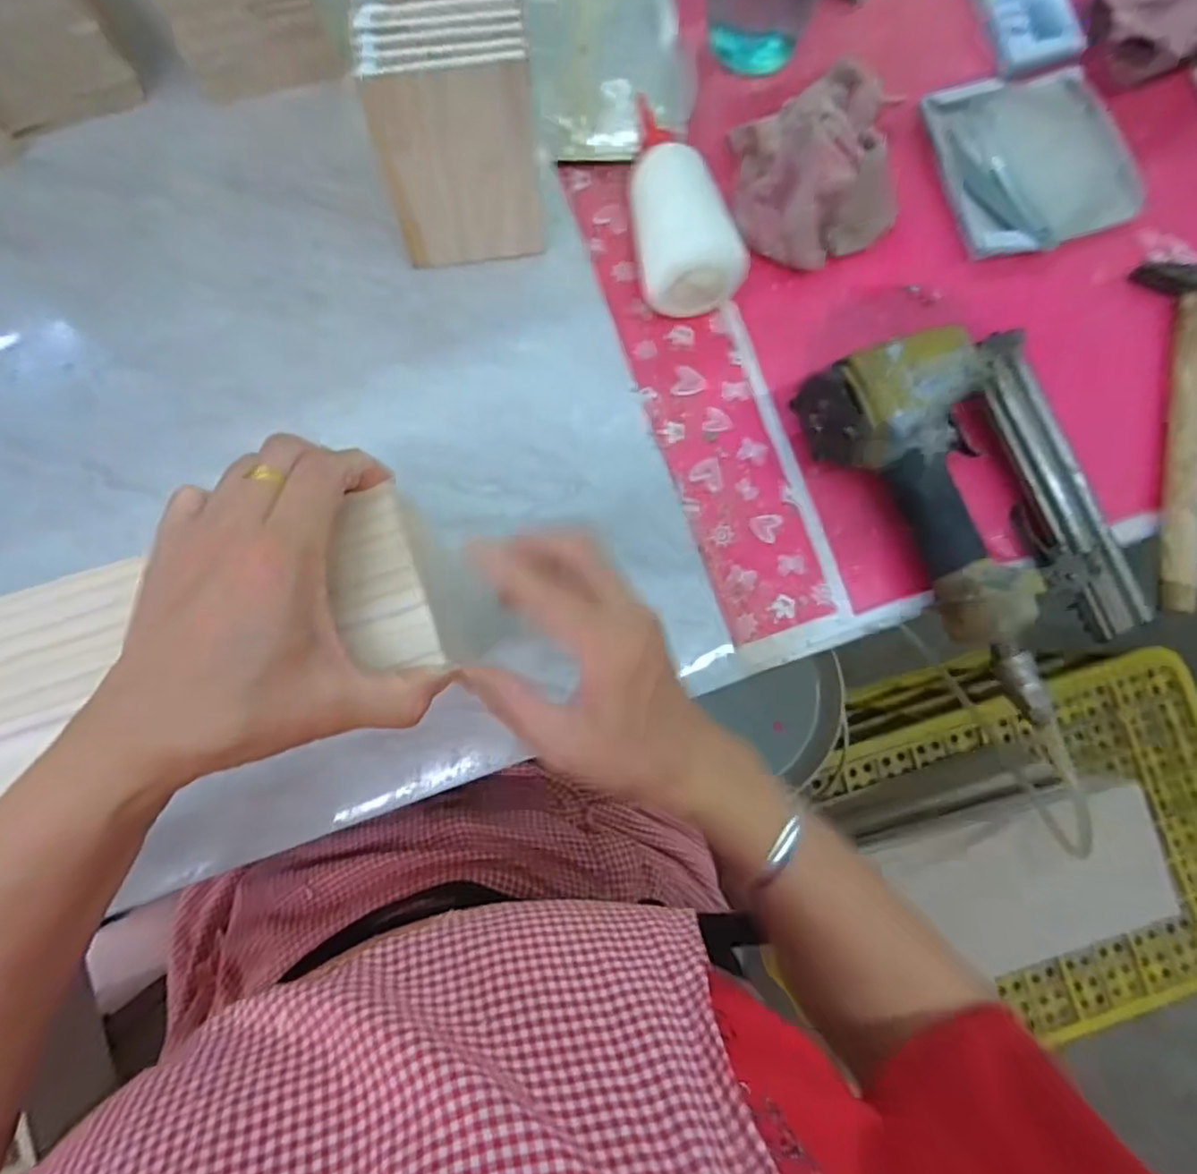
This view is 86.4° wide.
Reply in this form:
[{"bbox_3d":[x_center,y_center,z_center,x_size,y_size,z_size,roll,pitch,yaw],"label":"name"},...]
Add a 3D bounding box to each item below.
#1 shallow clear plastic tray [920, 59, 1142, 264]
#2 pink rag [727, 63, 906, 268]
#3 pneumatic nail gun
[{"bbox_3d":[0.308,-0.305,0.458,0.119,0.025,0.127,-17,86,-5],"label":"shallow clear plastic tray"},{"bbox_3d":[0.151,-0.295,0.433,0.117,0.045,0.144,-11,85,-5],"label":"pink rag"},{"bbox_3d":[0.248,-0.054,0.405,0.158,0.064,0.246,-31,87,-6],"label":"pneumatic nail gun"}]

